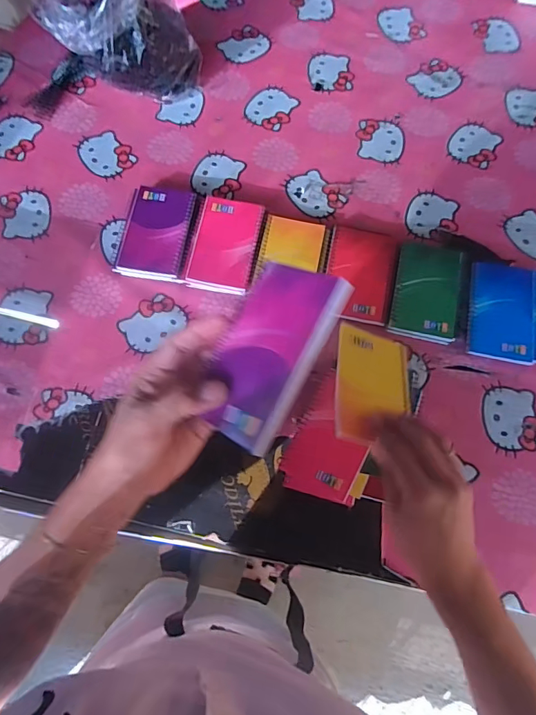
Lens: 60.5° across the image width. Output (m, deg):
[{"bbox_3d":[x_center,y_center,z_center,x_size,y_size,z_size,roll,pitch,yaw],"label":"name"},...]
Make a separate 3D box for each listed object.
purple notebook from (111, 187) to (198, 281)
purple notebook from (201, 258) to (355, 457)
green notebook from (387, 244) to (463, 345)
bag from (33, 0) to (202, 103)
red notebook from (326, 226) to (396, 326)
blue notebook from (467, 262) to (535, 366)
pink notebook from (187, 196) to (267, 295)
[{"bbox_3d":[-0.152,-0.170,0.630,0.088,0.025,0.135,8,71,2],"label":"purple notebook"},{"bbox_3d":[-0.002,-0.005,0.327,0.078,0.013,0.125,28,89,41],"label":"purple notebook"},{"bbox_3d":[0.210,-0.087,0.611,0.084,0.016,0.138,13,71,3],"label":"green notebook"},{"bbox_3d":[-0.208,-0.466,0.649,0.177,0.184,0.131,-32,74,-12],"label":"bag"},{"bbox_3d":[0.122,-0.112,0.611,0.085,0.006,0.138,13,69,-2],"label":"red notebook"},{"bbox_3d":[0.313,-0.058,0.606,0.096,0.019,0.136,12,71,3],"label":"blue notebook"},{"bbox_3d":[-0.055,-0.152,0.626,0.083,0.025,0.133,11,71,3],"label":"pink notebook"}]

